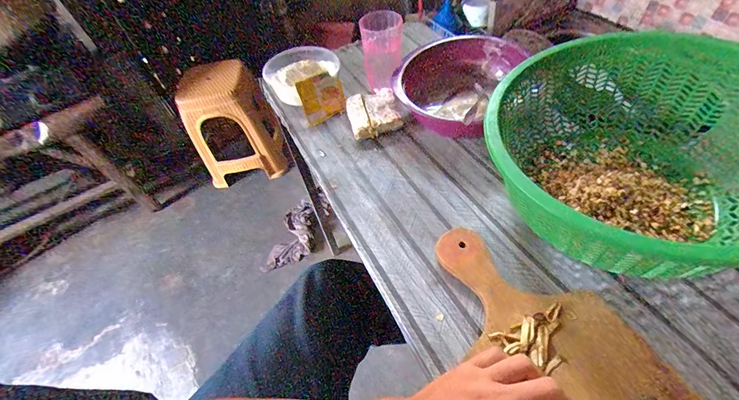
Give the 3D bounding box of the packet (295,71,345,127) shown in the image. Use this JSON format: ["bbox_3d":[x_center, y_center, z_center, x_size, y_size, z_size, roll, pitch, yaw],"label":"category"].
[{"bbox_3d":[-0.084,-0.184,0.615,0.075,0.076,0.018,-20,19,-6],"label":"packet"}]

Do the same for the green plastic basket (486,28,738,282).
[{"bbox_3d":[0.307,-0.060,0.412,0.305,0.148,0.285,-3,50,4],"label":"green plastic basket"}]

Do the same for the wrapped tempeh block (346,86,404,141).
[{"bbox_3d":[0.006,-0.153,0.605,0.085,0.034,0.101,-12,50,-4],"label":"wrapped tempeh block"}]

